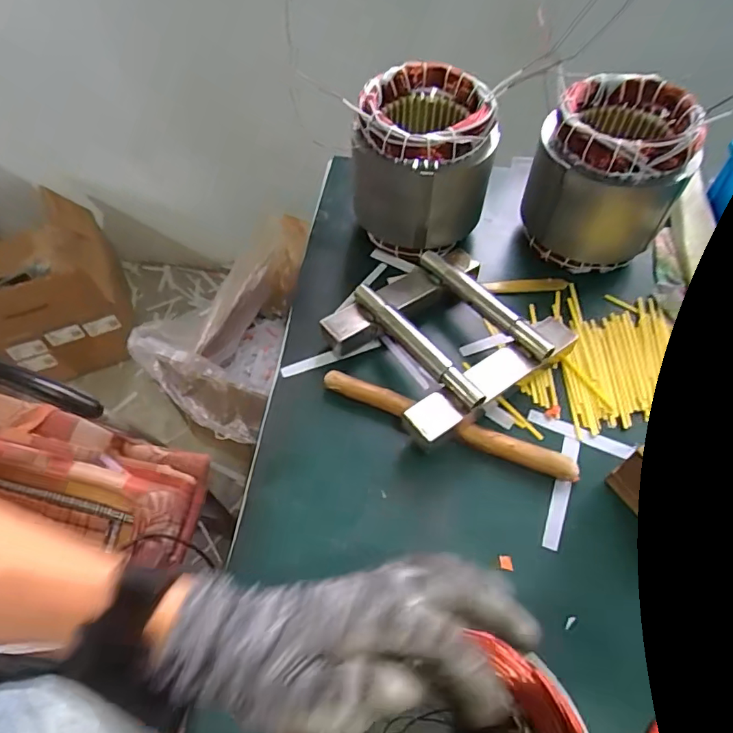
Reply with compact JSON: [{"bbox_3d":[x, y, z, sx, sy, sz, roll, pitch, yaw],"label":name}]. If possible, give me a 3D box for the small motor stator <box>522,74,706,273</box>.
[{"bbox_3d":[0.267,-0.211,0.572,0.146,0.166,0.137,20,59,15],"label":"small motor stator"}]

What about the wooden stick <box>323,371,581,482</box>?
[{"bbox_3d":[0.075,0.056,0.486,0.250,0.022,0.019,20,59,15],"label":"wooden stick"}]

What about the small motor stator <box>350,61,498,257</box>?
[{"bbox_3d":[0.066,-0.232,0.580,0.148,0.151,0.146,9,61,4],"label":"small motor stator"}]

